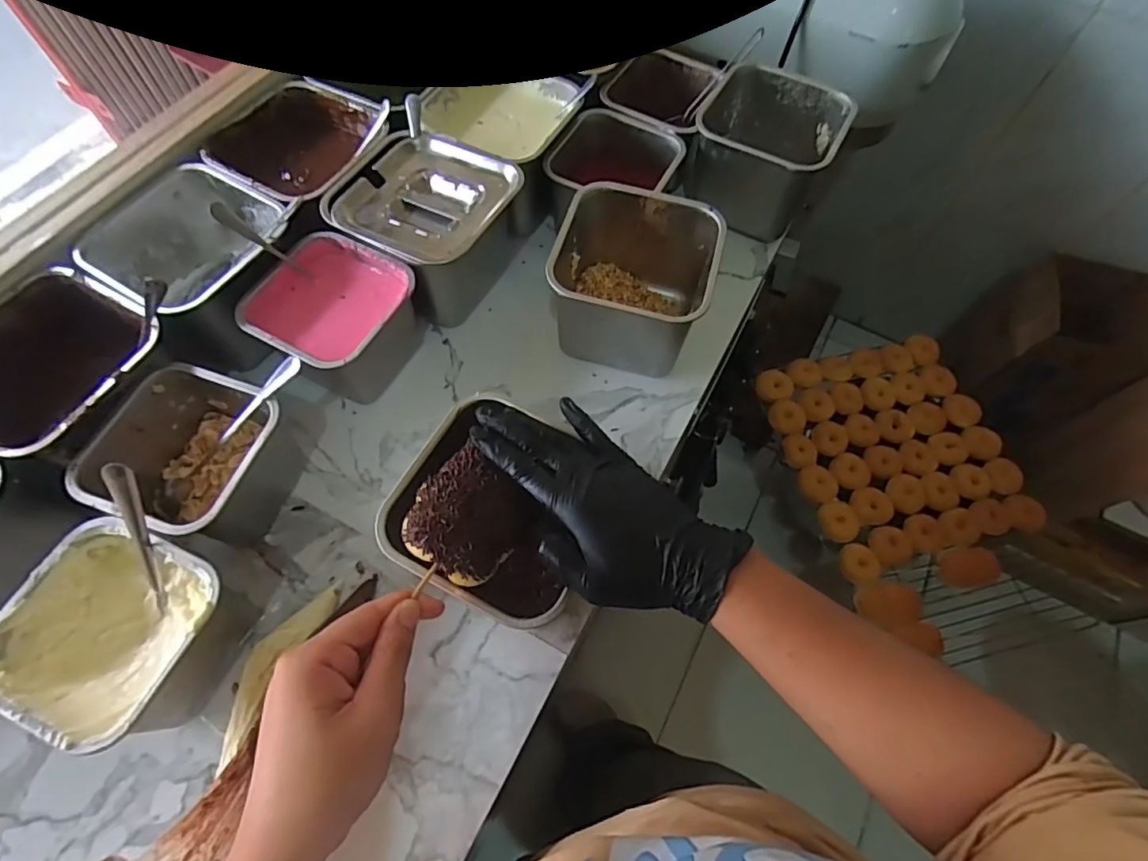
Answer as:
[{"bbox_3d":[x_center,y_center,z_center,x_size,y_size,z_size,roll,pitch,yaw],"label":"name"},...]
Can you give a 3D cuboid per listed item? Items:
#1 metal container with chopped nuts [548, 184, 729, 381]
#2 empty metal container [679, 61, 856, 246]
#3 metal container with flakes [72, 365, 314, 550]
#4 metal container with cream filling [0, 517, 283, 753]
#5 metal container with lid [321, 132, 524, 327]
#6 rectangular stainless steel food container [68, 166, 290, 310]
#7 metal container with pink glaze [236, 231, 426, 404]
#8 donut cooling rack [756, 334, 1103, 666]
[{"bbox_3d":[0.053,-0.132,0.532,0.133,0.113,0.127,15,64,6],"label":"metal container with chopped nuts"},{"bbox_3d":[0.202,-0.296,0.614,0.138,0.100,0.139,25,65,11],"label":"empty metal container"},{"bbox_3d":[-0.289,0.022,0.453,0.117,0.094,0.126,15,64,6],"label":"metal container with flakes"},{"bbox_3d":[-0.296,0.137,0.396,0.116,0.094,0.124,23,65,10],"label":"metal container with cream filling"},{"bbox_3d":[-0.134,-0.185,0.551,0.145,0.118,0.135,27,66,12],"label":"metal container with lid"},{"bbox_3d":[-0.330,-0.146,0.518,0.134,0.095,0.136,30,66,13],"label":"rectangular stainless steel food container"},{"bbox_3d":[-0.205,-0.091,0.510,0.113,0.097,0.115,27,66,11],"label":"metal container with pink glaze"},{"bbox_3d":[0.635,0.095,1.088,0.422,0.065,0.571,-11,64,-7],"label":"donut cooling rack"}]

